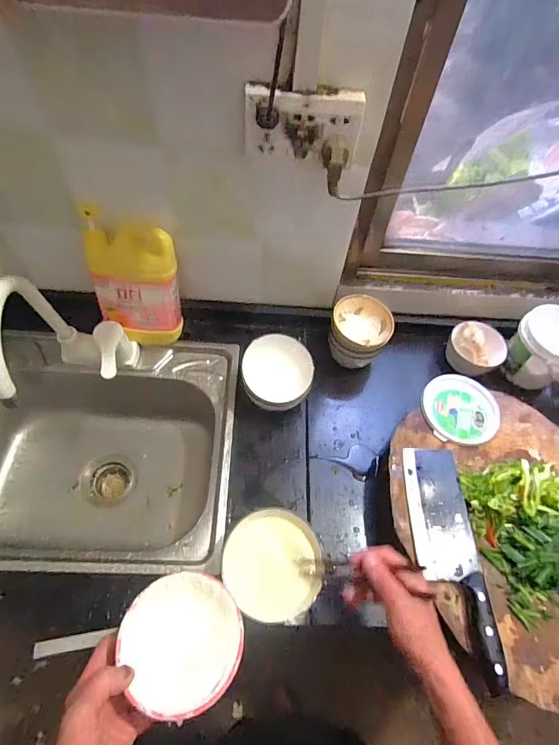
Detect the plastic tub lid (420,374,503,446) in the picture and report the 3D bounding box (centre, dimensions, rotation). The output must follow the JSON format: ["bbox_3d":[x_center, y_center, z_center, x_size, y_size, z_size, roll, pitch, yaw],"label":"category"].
[{"bbox_3d":[0.300,0.060,0.647,0.121,0.015,0.125,2,57,-3],"label":"plastic tub lid"}]

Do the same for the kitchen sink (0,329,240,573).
[{"bbox_3d":[-0.340,0.158,0.732,0.503,0.200,0.393,3,57,-3],"label":"kitchen sink"}]

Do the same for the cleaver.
[{"bbox_3d":[0.229,0.239,0.526,0.081,0.018,0.288,3,57,-2],"label":"cleaver"}]

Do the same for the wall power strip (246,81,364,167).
[{"bbox_3d":[0.030,-0.309,0.488,0.143,0.076,0.030,0,57,-4],"label":"wall power strip"}]

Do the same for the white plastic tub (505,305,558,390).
[{"bbox_3d":[0.497,-0.042,0.729,0.100,0.118,0.123,-22,62,-18],"label":"white plastic tub"}]

